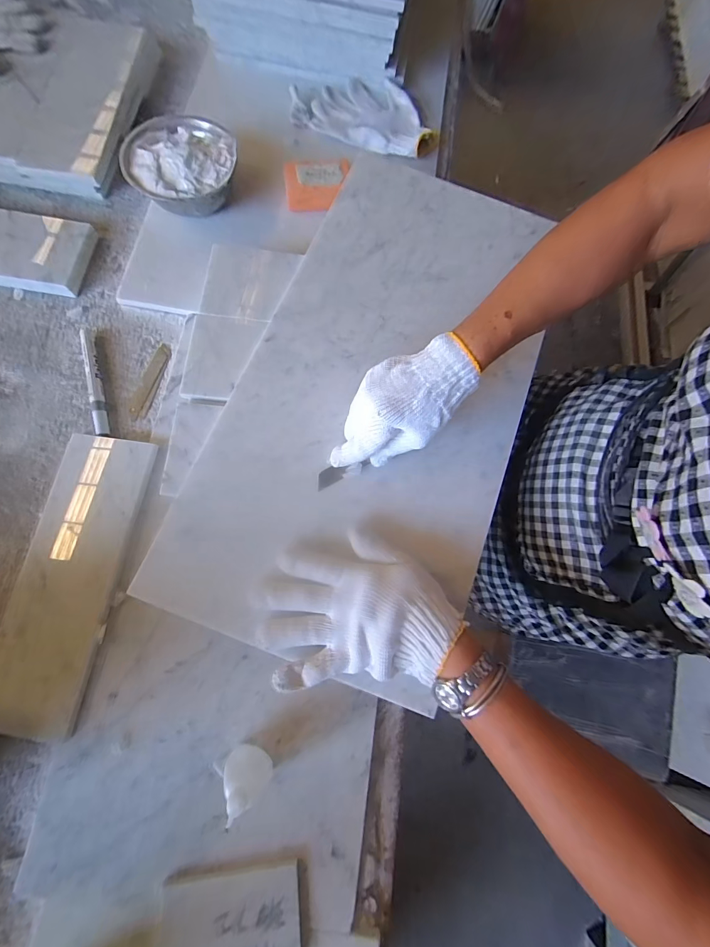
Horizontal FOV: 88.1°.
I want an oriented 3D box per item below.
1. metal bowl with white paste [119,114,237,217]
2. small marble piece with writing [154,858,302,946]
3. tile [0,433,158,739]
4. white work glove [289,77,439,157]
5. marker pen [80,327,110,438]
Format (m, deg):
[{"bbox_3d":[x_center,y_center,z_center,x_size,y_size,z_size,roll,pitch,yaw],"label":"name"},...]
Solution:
[{"bbox_3d":[-0.229,-0.406,0.496,0.139,0.056,0.138,0,75,-1],"label":"metal bowl with white paste"},{"bbox_3d":[-0.110,0.393,0.321,0.121,0.007,0.073,-3,63,-8],"label":"small marble piece with writing"},{"bbox_3d":[-0.300,0.101,0.386,0.106,0.015,0.292,8,73,-2],"label":"tile"},{"bbox_3d":[0.020,-0.568,0.580,0.226,0.029,0.139,17,73,1],"label":"white work glove"},{"bbox_3d":[-0.320,-0.113,0.449,0.018,0.019,0.145,-16,76,-9],"label":"marker pen"}]

